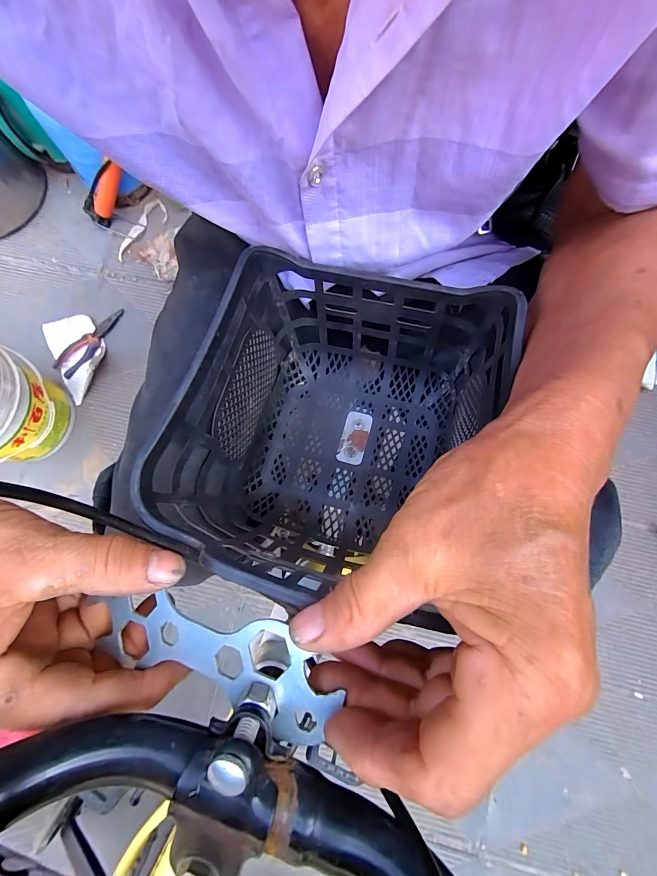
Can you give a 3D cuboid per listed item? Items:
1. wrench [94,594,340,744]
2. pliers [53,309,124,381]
[{"bbox_3d":[-0.051,0.086,0.155,0.113,0.007,0.038,14,78,18],"label":"wrench"},{"bbox_3d":[-0.502,-0.201,0.786,0.178,0.013,0.060,-44,81,-8],"label":"pliers"}]

